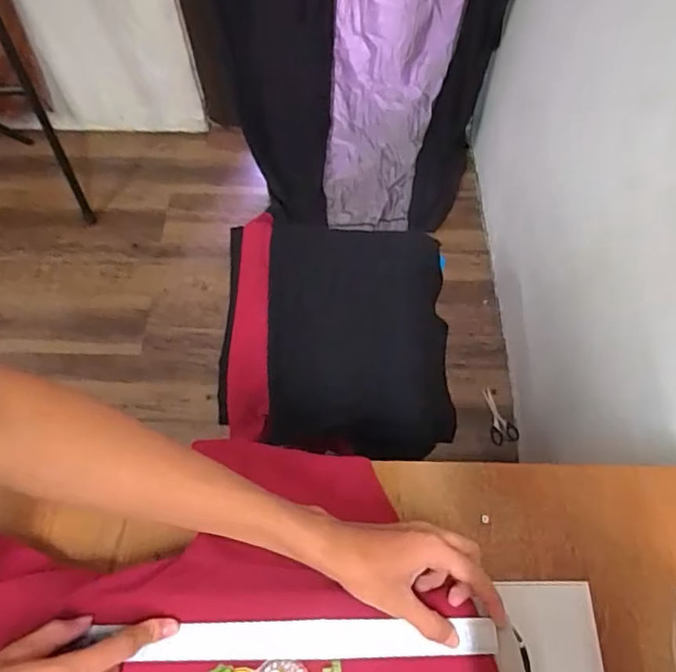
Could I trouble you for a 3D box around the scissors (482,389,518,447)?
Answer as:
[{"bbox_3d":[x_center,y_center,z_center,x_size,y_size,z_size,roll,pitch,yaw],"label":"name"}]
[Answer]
[{"bbox_3d":[0.422,0.207,1.395,0.068,0.012,0.149,-3,65,-2],"label":"scissors"}]

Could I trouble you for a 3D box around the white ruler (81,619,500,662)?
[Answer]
[{"bbox_3d":[-0.035,0.240,0.427,0.315,0.008,0.028,-1,50,0],"label":"white ruler"}]

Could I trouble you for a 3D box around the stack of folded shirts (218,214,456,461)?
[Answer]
[{"bbox_3d":[0.005,-0.014,0.956,0.409,0.093,0.390,6,80,-5],"label":"stack of folded shirts"}]

